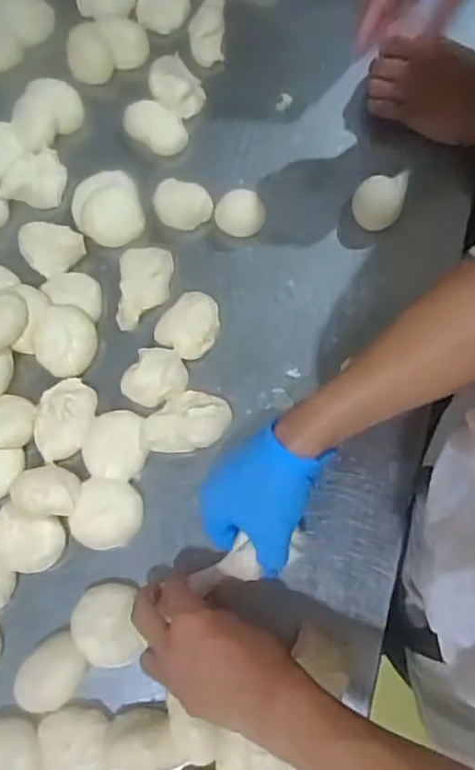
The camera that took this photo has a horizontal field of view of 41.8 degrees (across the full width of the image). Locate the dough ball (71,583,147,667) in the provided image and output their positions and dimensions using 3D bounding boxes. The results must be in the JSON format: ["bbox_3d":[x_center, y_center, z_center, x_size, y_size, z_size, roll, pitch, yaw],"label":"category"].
[{"bbox_3d":[-0.106,0.194,0.503,0.051,0.031,0.061,-15,72,-2],"label":"dough ball"}]

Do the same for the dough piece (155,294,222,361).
[{"bbox_3d":[-0.043,-0.055,0.585,0.053,0.022,0.060,40,78,13],"label":"dough piece"}]

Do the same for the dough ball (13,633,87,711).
[{"bbox_3d":[-0.147,0.228,0.490,0.053,0.026,0.046,-33,74,-8],"label":"dough ball"}]

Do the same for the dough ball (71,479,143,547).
[{"bbox_3d":[-0.110,0.109,0.532,0.058,0.026,0.057,-1,72,2],"label":"dough ball"}]

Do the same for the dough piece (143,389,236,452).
[{"bbox_3d":[-0.046,0.031,0.554,0.078,0.025,0.053,-7,72,0],"label":"dough piece"}]

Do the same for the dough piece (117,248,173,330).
[{"bbox_3d":[-0.089,-0.094,0.597,0.050,0.020,0.078,2,72,3],"label":"dough piece"}]

